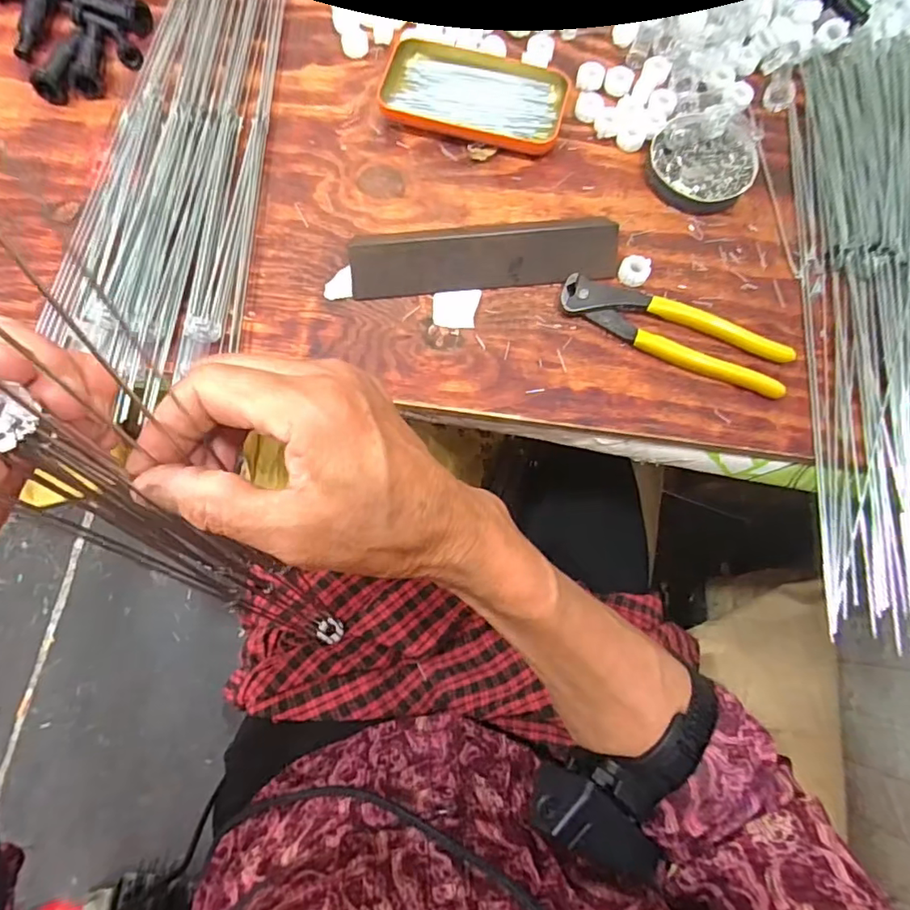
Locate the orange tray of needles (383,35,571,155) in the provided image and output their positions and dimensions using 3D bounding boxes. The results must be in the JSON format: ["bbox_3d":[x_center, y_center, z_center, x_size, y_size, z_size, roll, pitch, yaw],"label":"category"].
[{"bbox_3d":[0.017,-0.291,0.450,0.143,0.013,0.076,16,75,3],"label":"orange tray of needles"}]

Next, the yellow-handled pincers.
[{"bbox_3d":[0.157,-0.089,0.401,0.163,0.017,0.047,28,76,6],"label":"yellow-handled pincers"}]

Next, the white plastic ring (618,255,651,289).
[{"bbox_3d":[0.134,-0.137,0.418,0.022,0.009,0.022,0,75,-1],"label":"white plastic ring"}]

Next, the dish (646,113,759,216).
[{"bbox_3d":[0.195,-0.229,0.442,0.082,0.014,0.082,0,75,-1],"label":"dish"}]

